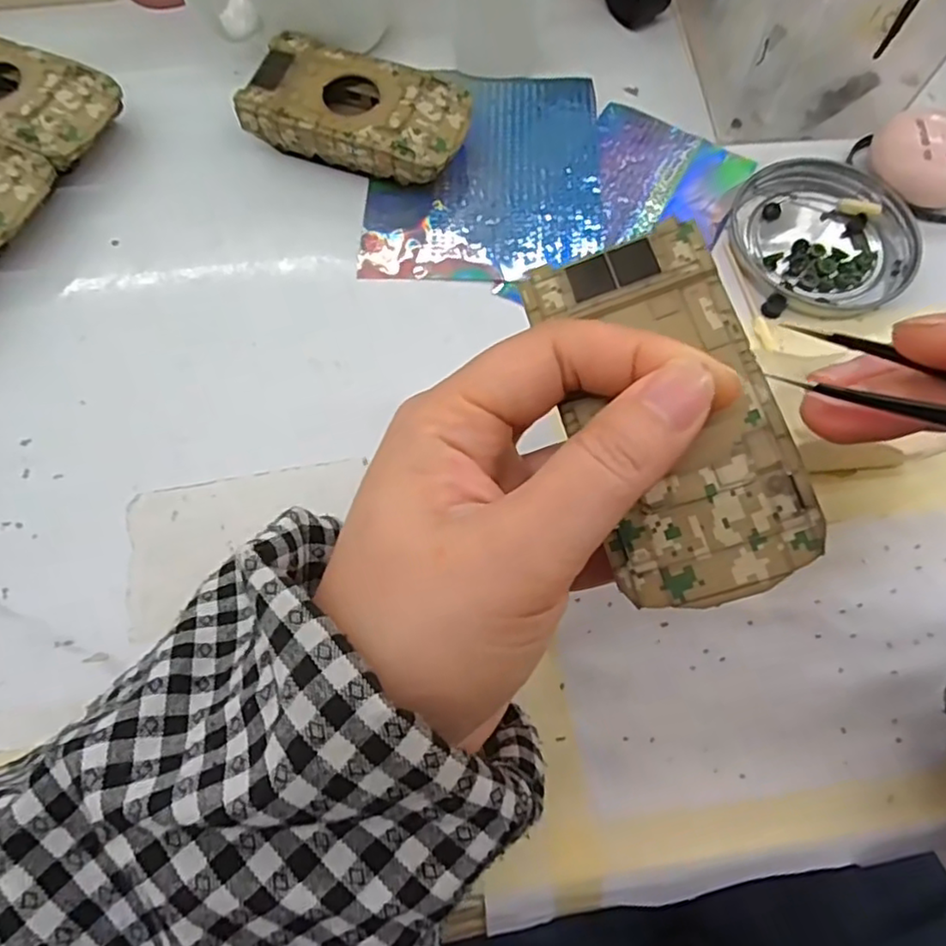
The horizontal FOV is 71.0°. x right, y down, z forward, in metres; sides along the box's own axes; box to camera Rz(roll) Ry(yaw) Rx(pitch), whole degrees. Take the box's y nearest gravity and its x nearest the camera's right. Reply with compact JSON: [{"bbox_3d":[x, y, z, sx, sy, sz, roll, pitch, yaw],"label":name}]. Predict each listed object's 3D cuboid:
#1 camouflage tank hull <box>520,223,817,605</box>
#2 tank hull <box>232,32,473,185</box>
[{"bbox_3d":[0.050,-0.015,0.173,0.048,0.016,0.096,-18,74,10],"label":"camouflage tank hull"},{"bbox_3d":[-0.050,-0.159,0.300,0.095,0.026,0.053,18,71,6],"label":"tank hull"}]

